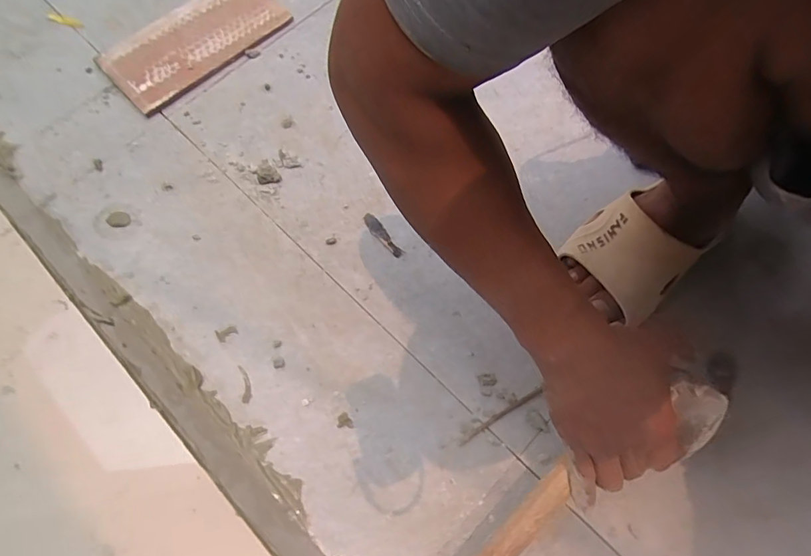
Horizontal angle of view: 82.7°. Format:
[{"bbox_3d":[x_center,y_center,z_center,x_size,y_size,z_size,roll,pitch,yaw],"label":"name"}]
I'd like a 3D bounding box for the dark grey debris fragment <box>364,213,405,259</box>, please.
[{"bbox_3d":[-0.027,-0.050,0.538,0.016,0.004,0.066,-36,73,-12],"label":"dark grey debris fragment"}]

